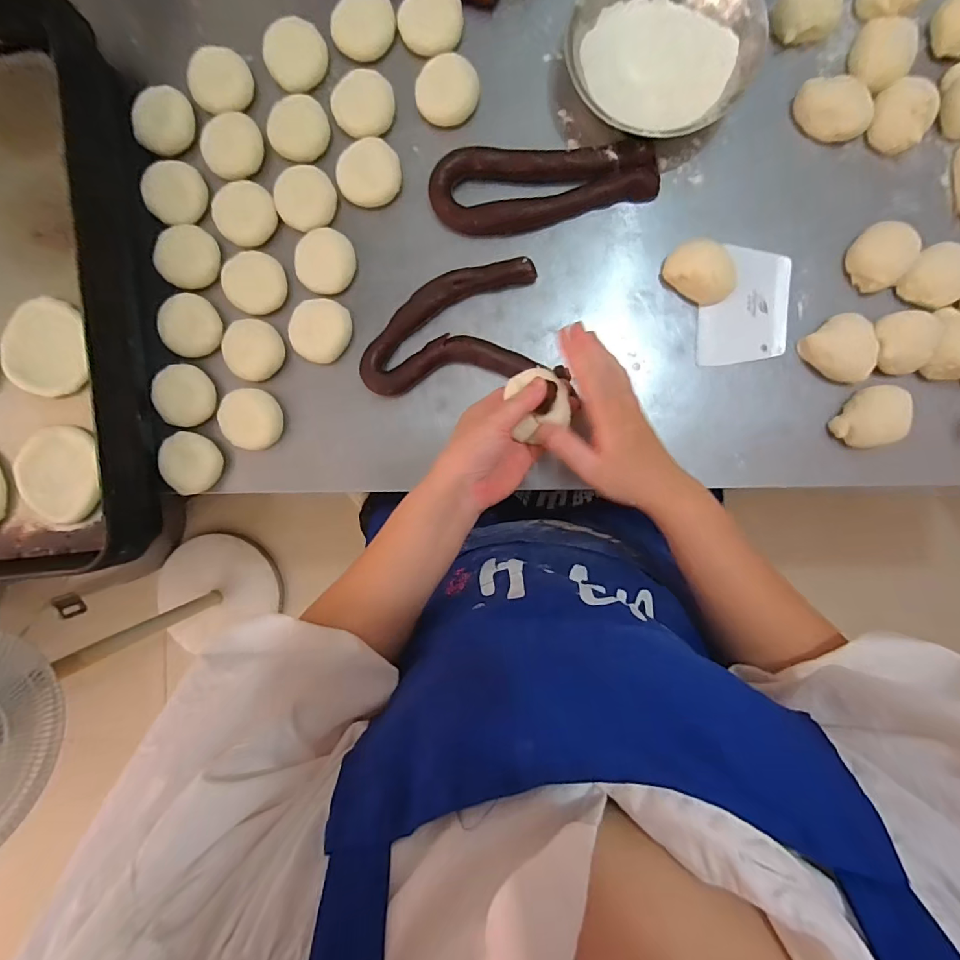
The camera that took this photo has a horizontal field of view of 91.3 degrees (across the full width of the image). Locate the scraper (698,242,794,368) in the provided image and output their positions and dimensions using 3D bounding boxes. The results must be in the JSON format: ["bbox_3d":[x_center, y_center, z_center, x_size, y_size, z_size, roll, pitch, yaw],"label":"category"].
[{"bbox_3d":[0.286,-0.187,0.505,0.092,0.011,0.123,2,95,8],"label":"scraper"}]

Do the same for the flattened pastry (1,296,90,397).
[{"bbox_3d":[-0.461,-0.141,0.498,0.084,0.006,0.100,-4,91,-3],"label":"flattened pastry"}]

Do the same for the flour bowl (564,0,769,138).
[{"bbox_3d":[0.186,-0.443,0.483,0.184,0.047,0.175,0,91,4],"label":"flour bowl"}]

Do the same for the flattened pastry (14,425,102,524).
[{"bbox_3d":[-0.443,-0.007,0.490,0.075,0.015,0.096,6,91,4],"label":"flattened pastry"}]

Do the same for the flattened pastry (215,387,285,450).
[{"bbox_3d":[-0.258,-0.068,0.528,0.065,0.026,0.065,0,91,4],"label":"flattened pastry"}]

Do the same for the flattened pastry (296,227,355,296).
[{"bbox_3d":[-0.171,-0.240,0.516,0.063,0.020,0.062,0,91,4],"label":"flattened pastry"}]

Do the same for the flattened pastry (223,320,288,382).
[{"bbox_3d":[-0.256,-0.147,0.530,0.072,0.015,0.064,30,93,3],"label":"flattened pastry"}]

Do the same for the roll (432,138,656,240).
[{"bbox_3d":[0.068,-0.317,0.504,0.237,0.024,0.081,-4,90,4],"label":"roll"}]

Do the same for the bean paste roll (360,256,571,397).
[{"bbox_3d":[-0.026,-0.164,0.516,0.212,0.027,0.120,-8,90,4],"label":"bean paste roll"}]

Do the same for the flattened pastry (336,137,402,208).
[{"bbox_3d":[-0.122,-0.336,0.514,0.067,0.015,0.066,-4,90,4],"label":"flattened pastry"}]

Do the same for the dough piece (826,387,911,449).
[{"bbox_3d":[0.405,-0.065,0.486,0.064,0.028,0.058,-14,90,4],"label":"dough piece"}]

